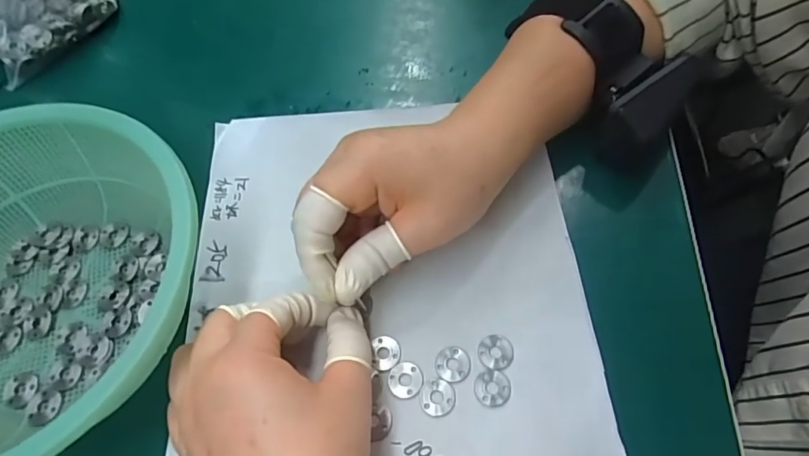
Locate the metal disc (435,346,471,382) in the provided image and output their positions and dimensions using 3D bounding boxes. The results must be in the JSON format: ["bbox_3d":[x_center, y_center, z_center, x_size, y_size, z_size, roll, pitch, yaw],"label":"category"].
[{"bbox_3d":[0.023,0.066,0.239,0.017,0.004,0.017,-2,61,3],"label":"metal disc"}]

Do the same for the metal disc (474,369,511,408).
[{"bbox_3d":[0.042,0.075,0.232,0.017,0.004,0.017,0,61,4],"label":"metal disc"}]

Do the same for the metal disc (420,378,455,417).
[{"bbox_3d":[0.016,0.079,0.231,0.016,0.004,0.017,-2,61,3],"label":"metal disc"}]

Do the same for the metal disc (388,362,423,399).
[{"bbox_3d":[0.000,0.073,0.237,0.017,0.004,0.017,-2,61,3],"label":"metal disc"}]

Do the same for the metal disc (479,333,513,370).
[{"bbox_3d":[0.045,0.060,0.241,0.016,0.004,0.017,-2,61,3],"label":"metal disc"}]

